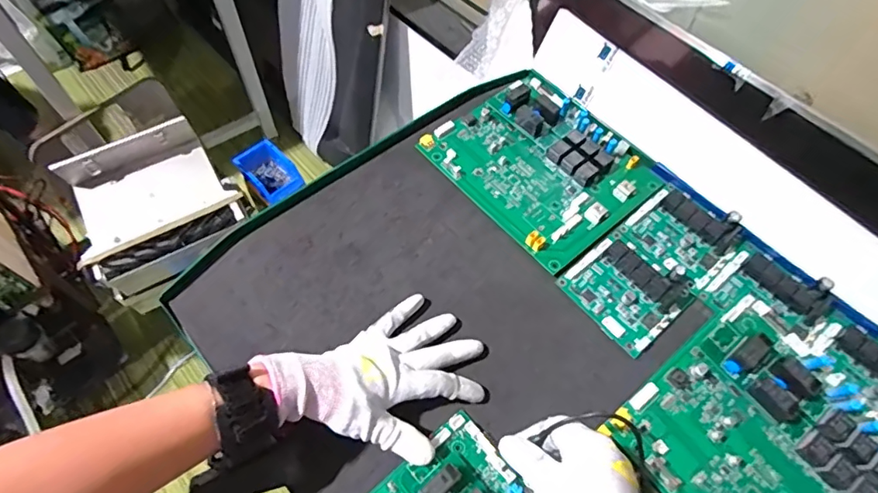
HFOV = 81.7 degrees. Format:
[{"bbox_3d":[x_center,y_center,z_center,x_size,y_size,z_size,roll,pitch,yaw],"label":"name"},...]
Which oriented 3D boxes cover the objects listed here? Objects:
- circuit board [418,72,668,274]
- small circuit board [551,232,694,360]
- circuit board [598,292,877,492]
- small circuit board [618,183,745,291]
[{"bbox_3d":[0.107,-0.091,0.530,0.169,0.030,0.199,-35,65,-21],"label":"circuit board"},{"bbox_3d":[0.173,0.037,0.466,0.089,0.019,0.094,-36,66,-21],"label":"small circuit board"},{"bbox_3d":[0.253,0.158,0.371,0.181,0.043,0.205,-32,64,-19],"label":"circuit board"},{"bbox_3d":[0.238,-0.015,0.493,0.094,0.023,0.079,41,65,21],"label":"small circuit board"}]

